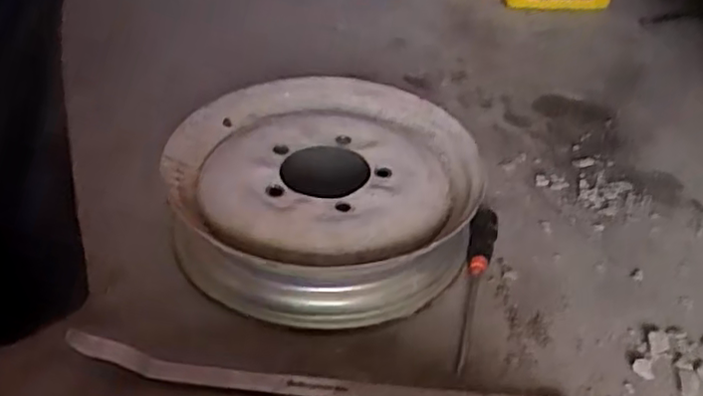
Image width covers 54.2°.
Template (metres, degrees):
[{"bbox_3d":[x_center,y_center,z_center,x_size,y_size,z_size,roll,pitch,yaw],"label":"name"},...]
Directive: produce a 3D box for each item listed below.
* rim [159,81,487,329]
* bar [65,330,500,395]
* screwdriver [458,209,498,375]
[{"bbox_3d":[-0.030,-0.006,0.842,0.371,0.087,0.360,-7,40,-12],"label":"rim"},{"bbox_3d":[-0.032,0.172,0.654,0.469,0.035,0.026,5,39,3],"label":"bar"},{"bbox_3d":[0.137,0.086,0.777,0.030,0.037,0.237,13,40,13],"label":"screwdriver"}]

